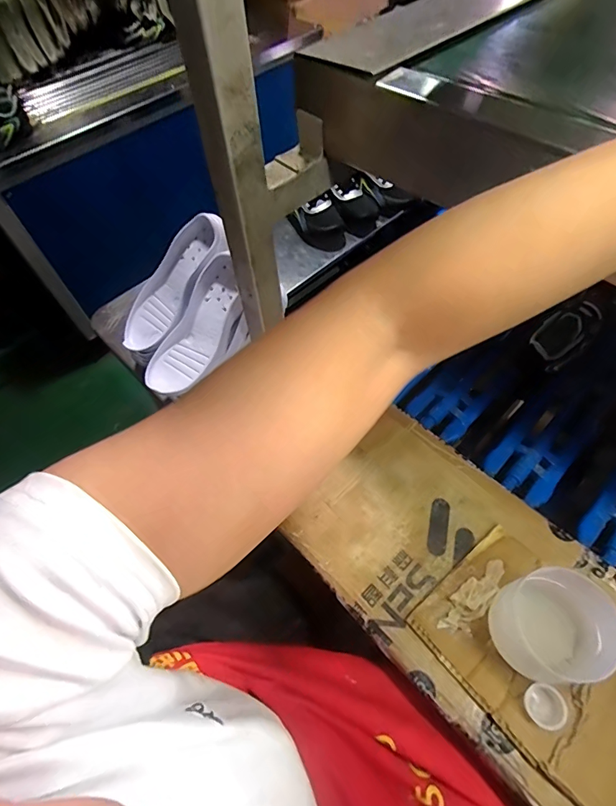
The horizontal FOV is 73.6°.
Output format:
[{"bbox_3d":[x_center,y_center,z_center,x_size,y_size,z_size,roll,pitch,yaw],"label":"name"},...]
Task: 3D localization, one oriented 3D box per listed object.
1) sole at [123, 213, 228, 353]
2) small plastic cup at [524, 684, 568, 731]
[{"bbox_3d":[-0.204,-0.182,0.650,0.238,0.049,0.097,-50,61,16],"label":"sole"},{"bbox_3d":[0.235,0.299,0.406,0.036,0.009,0.036,-1,57,2],"label":"small plastic cup"}]

